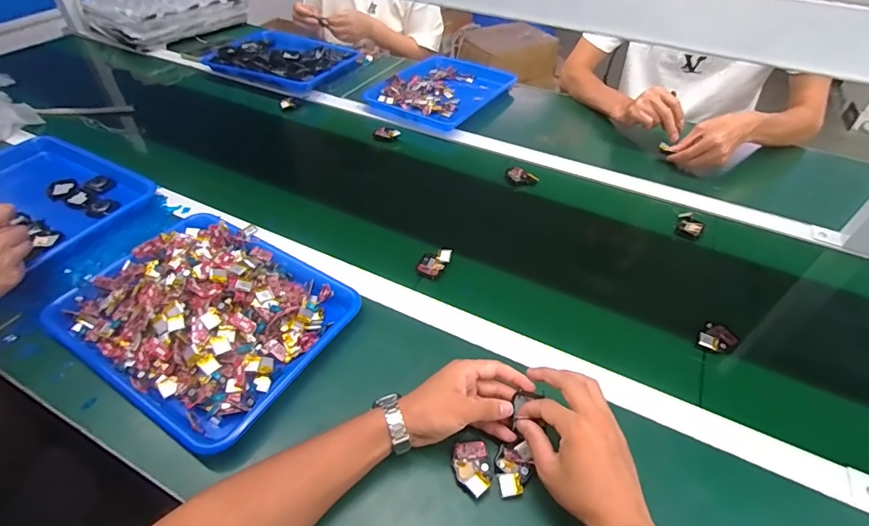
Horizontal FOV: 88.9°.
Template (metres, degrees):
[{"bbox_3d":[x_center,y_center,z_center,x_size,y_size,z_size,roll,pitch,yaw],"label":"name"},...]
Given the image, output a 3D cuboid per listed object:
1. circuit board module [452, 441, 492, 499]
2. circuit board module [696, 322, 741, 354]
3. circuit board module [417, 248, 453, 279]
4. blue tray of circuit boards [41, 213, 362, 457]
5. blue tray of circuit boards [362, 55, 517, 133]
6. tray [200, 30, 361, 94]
[{"bbox_3d":[0.038,0.209,0.449,0.035,0.012,0.054,-5,46,-5],"label":"circuit board module"},{"bbox_3d":[0.365,0.097,0.571,0.050,0.012,0.042,-34,55,-29],"label":"circuit board module"},{"bbox_3d":[0.000,-0.002,0.655,0.038,0.014,0.060,36,67,10],"label":"circuit board module"},{"bbox_3d":[-0.291,0.055,0.565,0.332,0.056,0.254,25,50,22],"label":"blue tray of circuit boards"},{"bbox_3d":[0.027,-0.420,1.056,0.237,0.032,0.345,25,50,22],"label":"blue tray of circuit boards"},{"bbox_3d":[-0.387,-0.536,1.134,0.340,0.046,0.272,22,49,19],"label":"tray"}]

